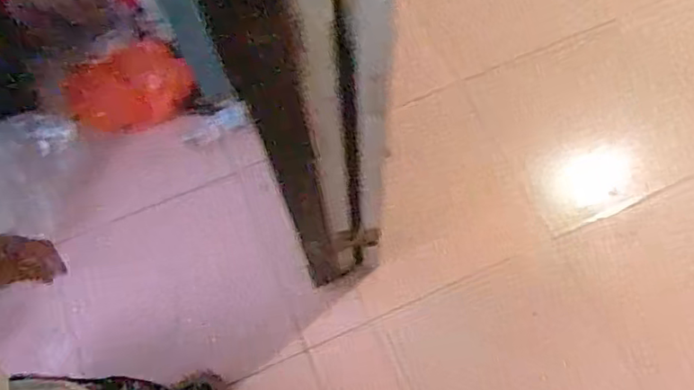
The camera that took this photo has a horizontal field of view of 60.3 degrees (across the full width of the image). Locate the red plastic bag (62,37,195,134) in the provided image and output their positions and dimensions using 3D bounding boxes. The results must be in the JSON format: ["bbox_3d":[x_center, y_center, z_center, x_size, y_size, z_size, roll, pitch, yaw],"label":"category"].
[{"bbox_3d":[-0.581,-0.289,1.608,0.313,0.096,0.221,-31,71,-10],"label":"red plastic bag"}]

